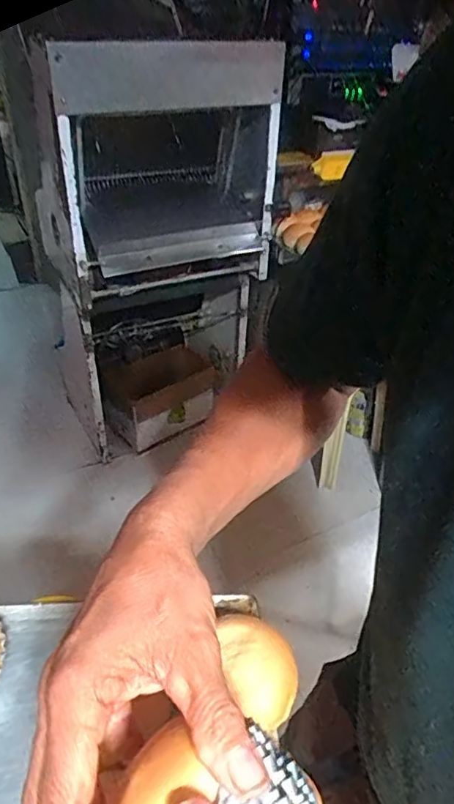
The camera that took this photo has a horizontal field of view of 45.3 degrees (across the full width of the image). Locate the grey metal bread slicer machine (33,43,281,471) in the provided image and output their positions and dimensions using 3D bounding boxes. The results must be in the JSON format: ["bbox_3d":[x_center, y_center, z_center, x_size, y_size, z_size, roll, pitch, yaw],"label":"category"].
[{"bbox_3d":[-0.232,-0.413,1.682,0.569,1.165,0.553,-19,41,-23],"label":"grey metal bread slicer machine"}]

